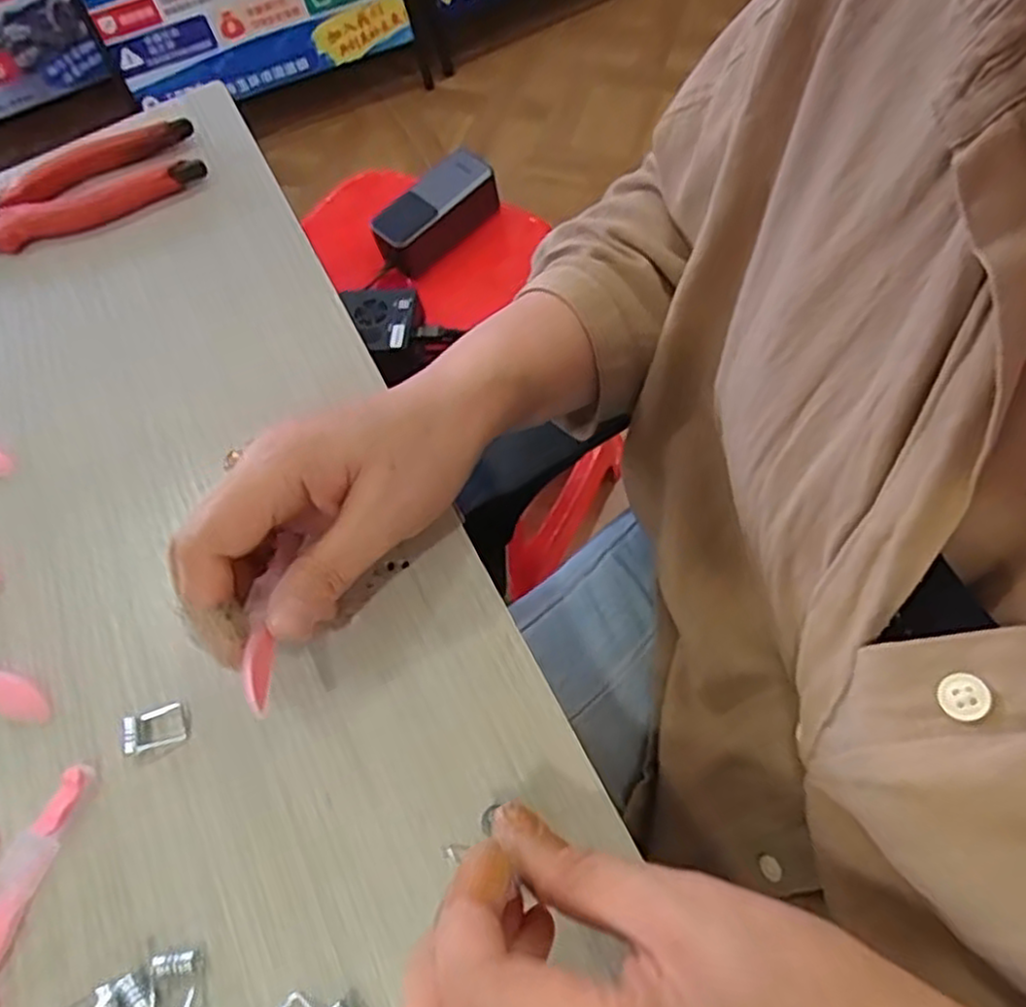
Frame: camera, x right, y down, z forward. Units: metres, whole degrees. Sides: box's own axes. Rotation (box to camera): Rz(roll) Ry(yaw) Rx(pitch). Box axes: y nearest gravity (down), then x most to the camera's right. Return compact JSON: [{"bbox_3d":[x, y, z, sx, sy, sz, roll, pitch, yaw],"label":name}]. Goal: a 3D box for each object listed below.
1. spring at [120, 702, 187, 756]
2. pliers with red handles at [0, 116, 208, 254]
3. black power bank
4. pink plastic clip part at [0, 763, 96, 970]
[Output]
[{"bbox_3d":[-0.135,0.084,0.276,0.021,0.007,0.015,-21,62,-8],"label":"spring"},{"bbox_3d":[-0.267,-0.166,0.411,0.188,0.020,0.053,-22,62,-8],"label":"pliers with red handles"},{"bbox_3d":[-0.076,-0.291,0.741,0.135,0.053,0.049,-43,66,-14],"label":"black power bank"},{"bbox_3d":[-0.173,0.130,0.257,0.016,0.008,0.077,16,63,12],"label":"pink plastic clip part"}]

